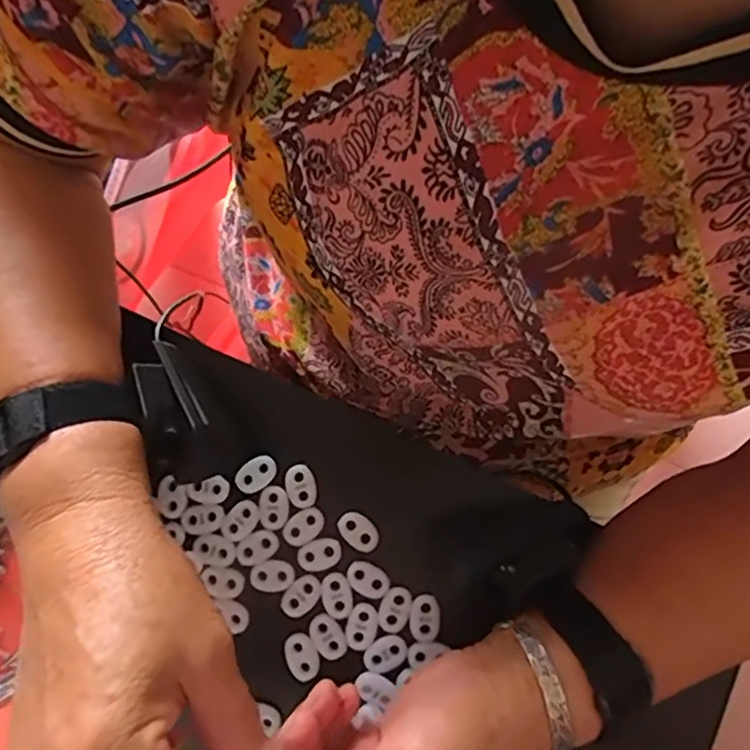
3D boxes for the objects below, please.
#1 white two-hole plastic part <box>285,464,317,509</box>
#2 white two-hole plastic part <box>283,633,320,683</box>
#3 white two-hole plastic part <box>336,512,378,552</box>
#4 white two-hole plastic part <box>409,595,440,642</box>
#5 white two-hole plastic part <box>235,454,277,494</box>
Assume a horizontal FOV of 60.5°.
[{"bbox_3d":[-0.039,0.059,0.339,0.016,0.004,0.023,-18,79,-2],"label":"white two-hole plastic part"},{"bbox_3d":[-0.037,0.143,0.325,0.016,0.004,0.023,-18,79,-2],"label":"white two-hole plastic part"},{"bbox_3d":[-0.009,0.082,0.336,0.022,0.004,0.016,44,83,9],"label":"white two-hole plastic part"},{"bbox_3d":[0.025,0.123,0.327,0.015,0.004,0.022,-1,79,1],"label":"white two-hole plastic part"},{"bbox_3d":[-0.063,0.053,0.342,0.022,0.004,0.016,-44,81,-6],"label":"white two-hole plastic part"}]

